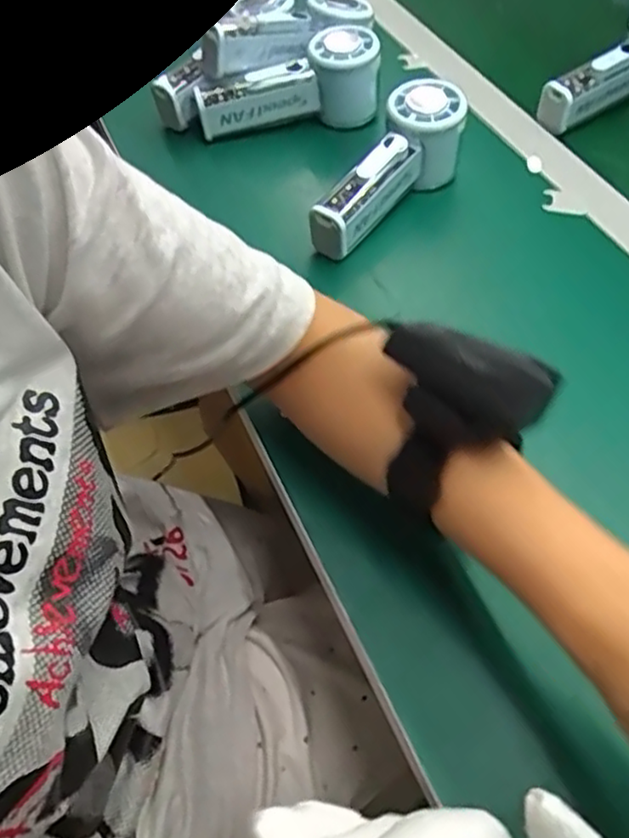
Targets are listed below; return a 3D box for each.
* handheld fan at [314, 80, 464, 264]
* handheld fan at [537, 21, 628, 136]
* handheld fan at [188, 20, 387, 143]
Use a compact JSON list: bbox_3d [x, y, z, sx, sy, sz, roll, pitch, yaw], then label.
[{"bbox_3d":[0.058,-0.180,0.488,0.054,0.062,0.152,25,59,18],"label":"handheld fan"},{"bbox_3d":[0.255,-0.295,0.566,0.137,0.059,0.055,-30,60,-19],"label":"handheld fan"},{"bbox_3d":[-0.022,-0.278,0.556,0.153,0.062,0.050,-10,55,-6],"label":"handheld fan"}]

